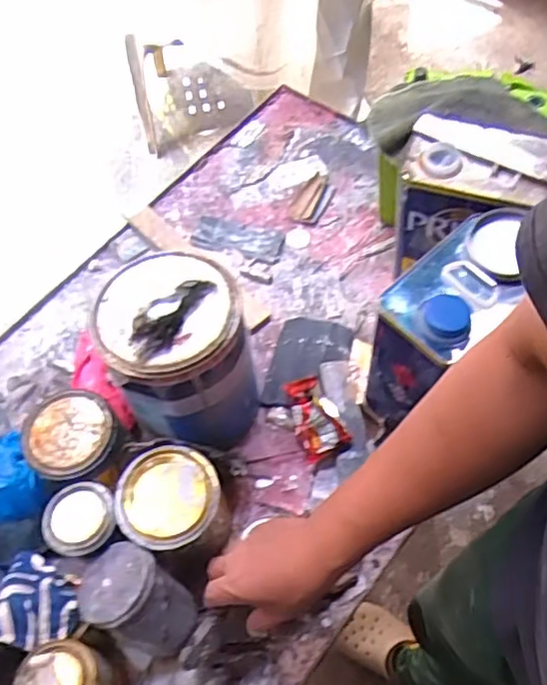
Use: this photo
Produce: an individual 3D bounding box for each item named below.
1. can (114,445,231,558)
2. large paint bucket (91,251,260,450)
[{"bbox_3d":[-0.108,0.188,0.706,0.105,0.136,0.106,-1,61,2],"label":"can"},{"bbox_3d":[-0.107,0.028,0.757,0.150,0.231,0.151,-1,61,2],"label":"large paint bucket"}]

